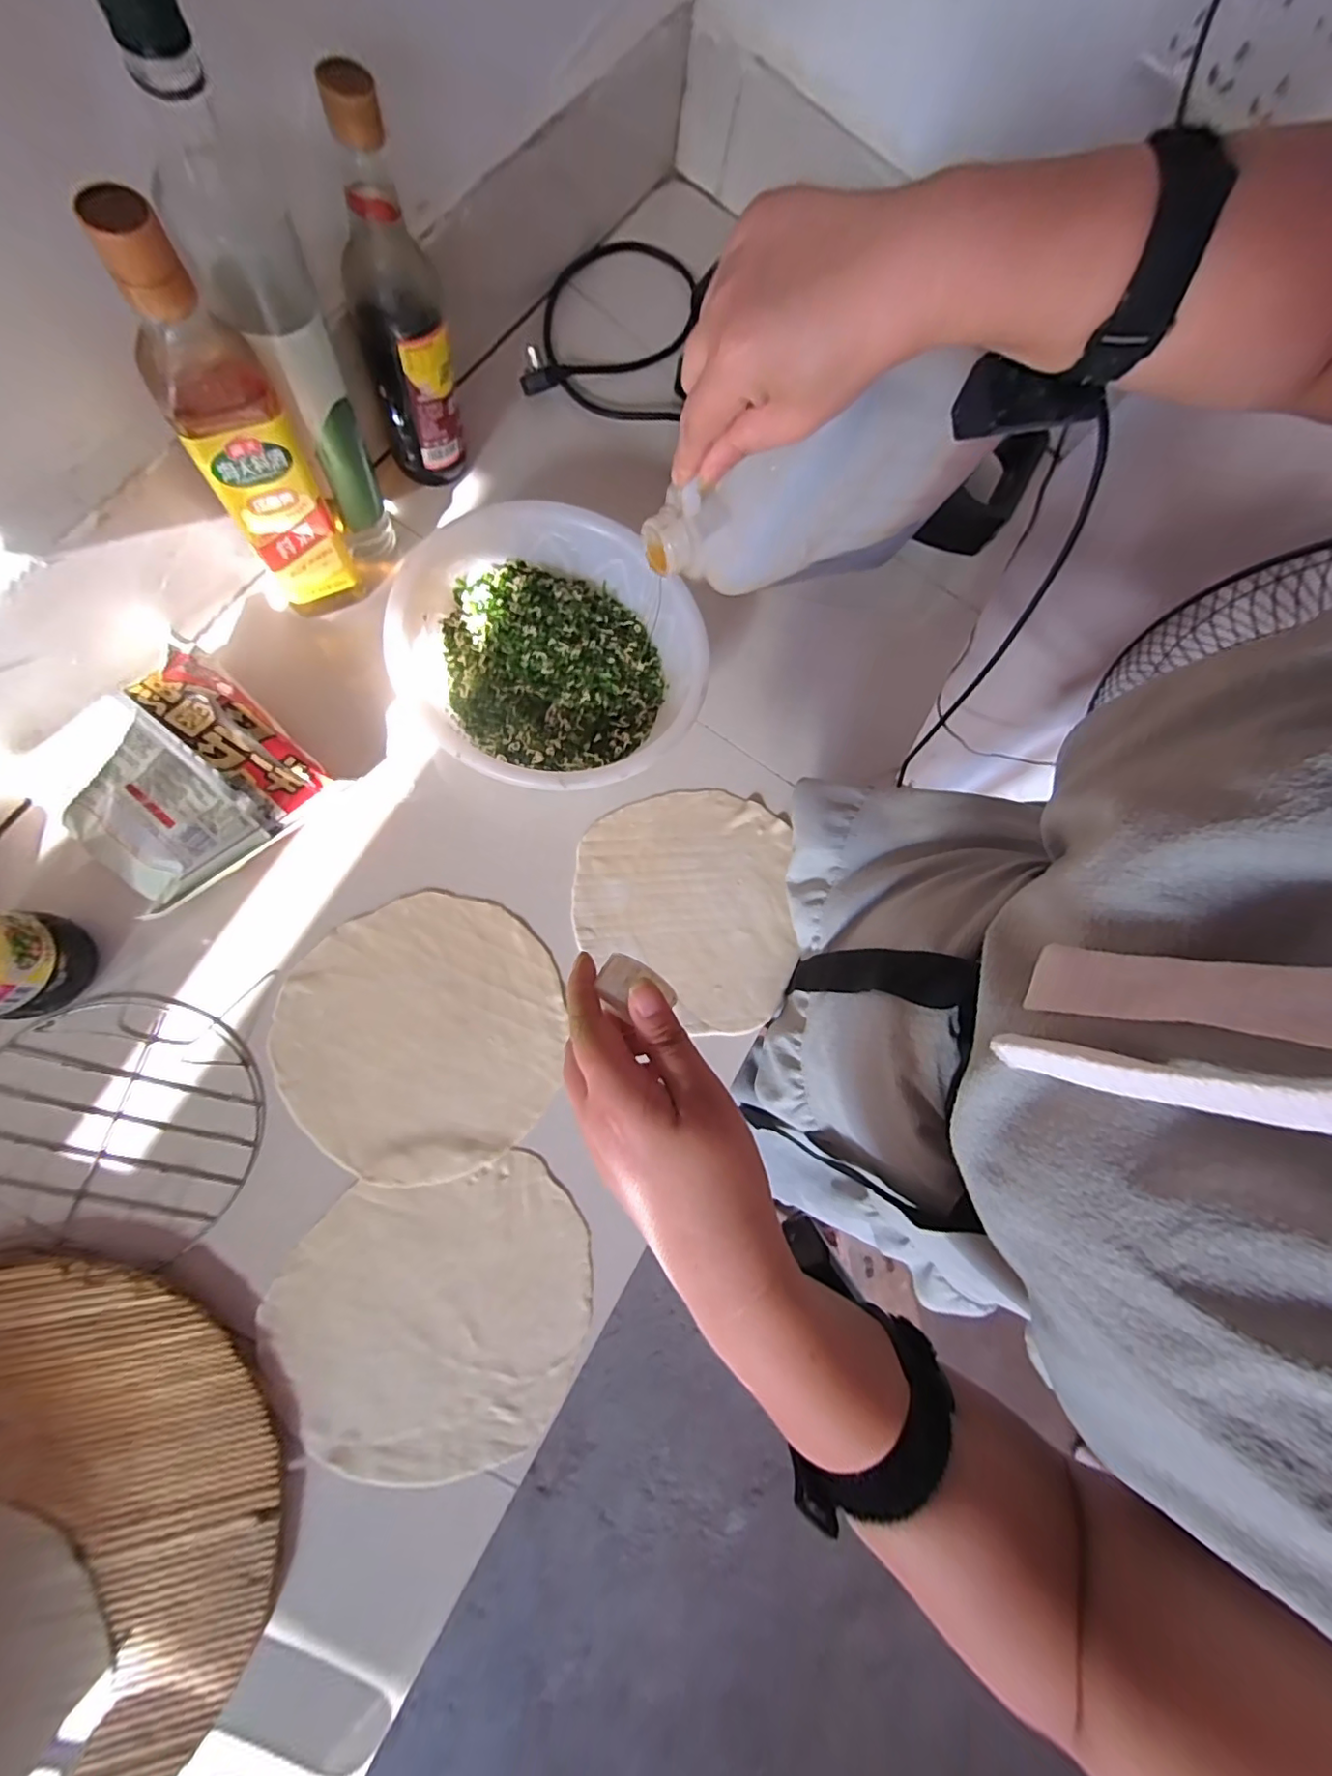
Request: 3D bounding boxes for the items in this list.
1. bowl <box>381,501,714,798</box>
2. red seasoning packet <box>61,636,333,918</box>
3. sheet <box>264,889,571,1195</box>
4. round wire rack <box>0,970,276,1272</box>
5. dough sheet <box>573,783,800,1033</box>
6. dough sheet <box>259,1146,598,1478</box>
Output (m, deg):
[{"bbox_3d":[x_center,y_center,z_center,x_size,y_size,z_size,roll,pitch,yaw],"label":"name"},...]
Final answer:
[{"bbox_3d":[-0.097,-0.189,0.491,0.242,0.100,0.242,-29,85,-15],"label":"bowl"},{"bbox_3d":[-0.357,-0.081,0.415,0.148,0.026,0.149,45,76,-1],"label":"red seasoning packet"},{"bbox_3d":[-0.187,0.114,0.453,0.207,0.007,0.208,-27,83,-17],"label":"sheet"},{"bbox_3d":[-0.391,0.165,0.395,0.183,0.018,0.183,3,74,-12],"label":"round wire rack"},{"bbox_3d":[0.021,0.017,0.519,0.198,0.004,0.214,0,80,-11],"label":"dough sheet"},{"bbox_3d":[-0.167,0.315,0.421,0.216,0.010,0.200,-5,73,-17],"label":"dough sheet"}]

